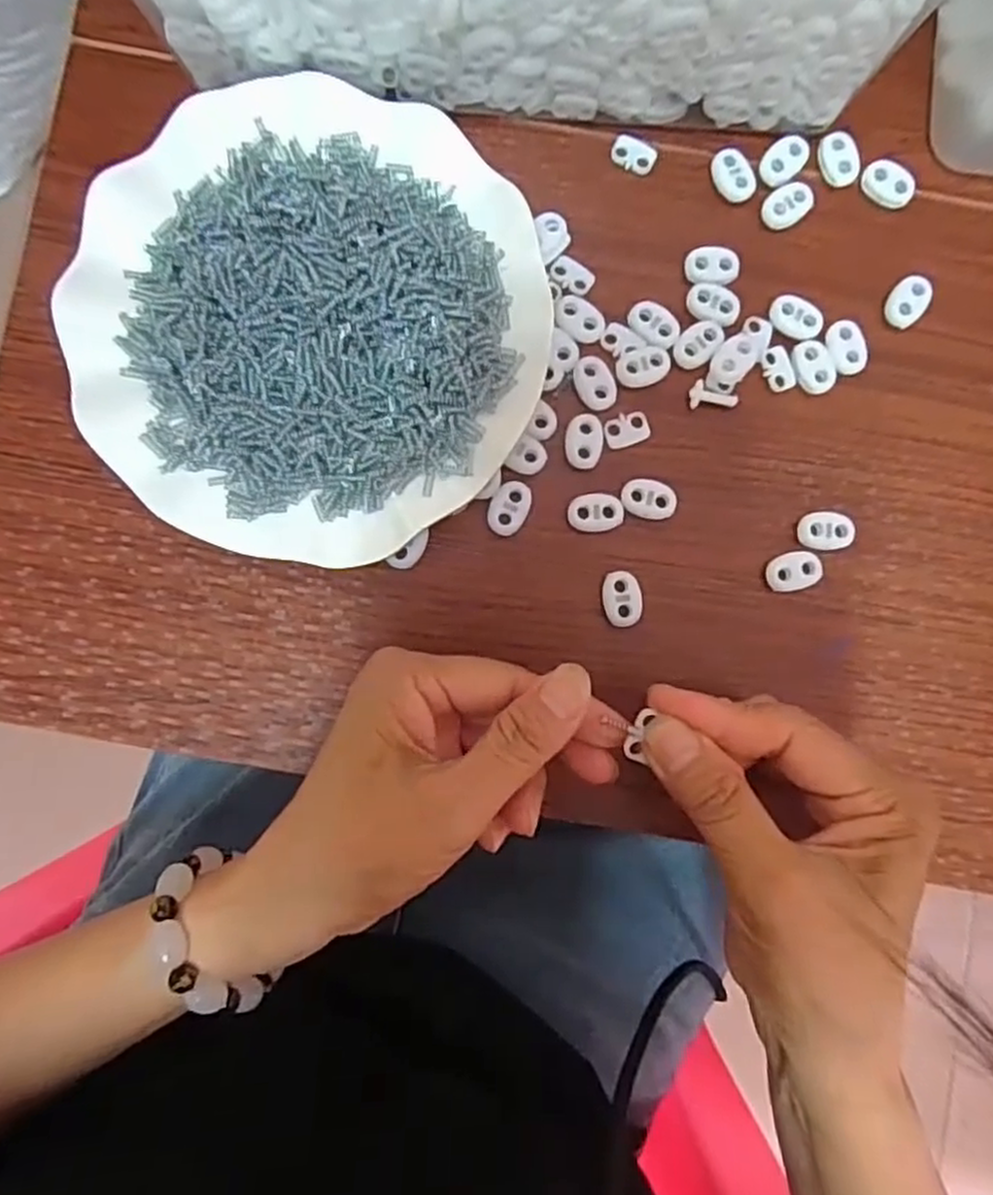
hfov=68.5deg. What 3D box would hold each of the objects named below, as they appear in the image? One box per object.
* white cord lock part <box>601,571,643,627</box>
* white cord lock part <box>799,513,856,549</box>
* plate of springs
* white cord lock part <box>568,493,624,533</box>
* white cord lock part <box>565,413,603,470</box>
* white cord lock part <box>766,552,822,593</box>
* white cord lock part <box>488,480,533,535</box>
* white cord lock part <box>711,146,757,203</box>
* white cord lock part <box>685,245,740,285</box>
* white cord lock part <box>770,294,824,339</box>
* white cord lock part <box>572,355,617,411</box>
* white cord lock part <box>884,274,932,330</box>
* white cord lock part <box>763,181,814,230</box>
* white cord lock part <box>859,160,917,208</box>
[{"bbox_3d":[0.052,0.001,0.298,0.016,0.004,0.022,-4,87,-1],"label":"white cord lock part"},{"bbox_3d":[0.137,-0.027,0.303,0.022,0.007,0.014,4,87,0],"label":"white cord lock part"},{"bbox_3d":[-0.071,-0.108,0.292,0.179,0.029,0.178,0,87,0],"label":"plate of springs"},{"bbox_3d":[0.041,-0.035,0.300,0.022,0.004,0.016,-5,87,-1],"label":"white cord lock part"},{"bbox_3d":[0.037,-0.065,0.303,0.015,0.004,0.023,5,87,0],"label":"white cord lock part"},{"bbox_3d":[0.123,-0.011,0.301,0.021,0.004,0.015,-5,87,-1],"label":"white cord lock part"},{"bbox_3d":[0.005,-0.037,0.300,0.015,0.004,0.023,27,87,1],"label":"white cord lock part"},{"bbox_3d":[0.101,-0.180,0.310,0.017,0.004,0.024,-21,88,-1],"label":"white cord lock part"},{"bbox_3d":[0.091,-0.140,0.308,0.022,0.005,0.015,7,87,0],"label":"white cord lock part"},{"bbox_3d":[0.126,-0.118,0.307,0.022,0.005,0.015,36,88,1],"label":"white cord lock part"},{"bbox_3d":[0.041,-0.090,0.303,0.016,0.004,0.023,-21,88,-1],"label":"white cord lock part"},{"bbox_3d":[0.174,-0.125,0.308,0.016,0.005,0.022,39,88,1],"label":"white cord lock part"},{"bbox_3d":[0.124,-0.167,0.309,0.024,0.005,0.015,-39,88,-2],"label":"white cord lock part"},{"bbox_3d":[0.167,-0.177,0.310,0.024,0.005,0.017,24,87,1],"label":"white cord lock part"}]

